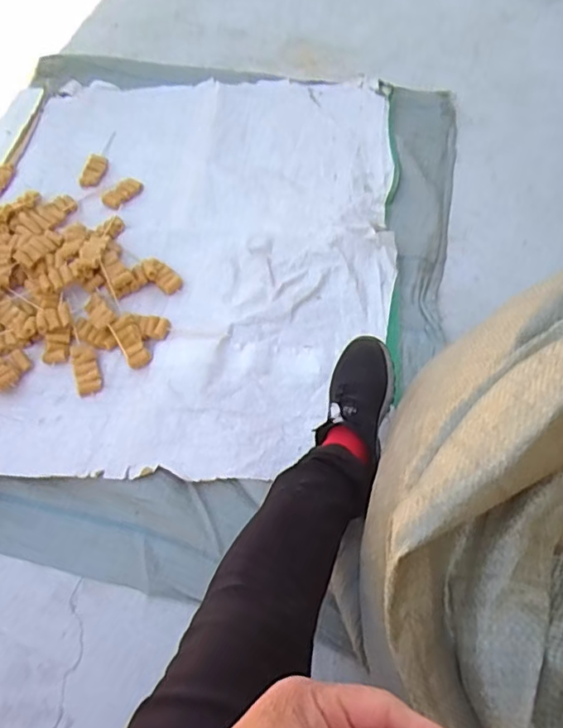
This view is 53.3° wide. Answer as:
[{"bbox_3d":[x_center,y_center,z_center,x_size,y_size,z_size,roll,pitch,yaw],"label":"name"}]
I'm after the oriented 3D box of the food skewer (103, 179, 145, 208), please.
[{"bbox_3d":[-0.353,-0.377,1.247,0.057,0.012,0.107,23,58,18],"label":"food skewer"}]

